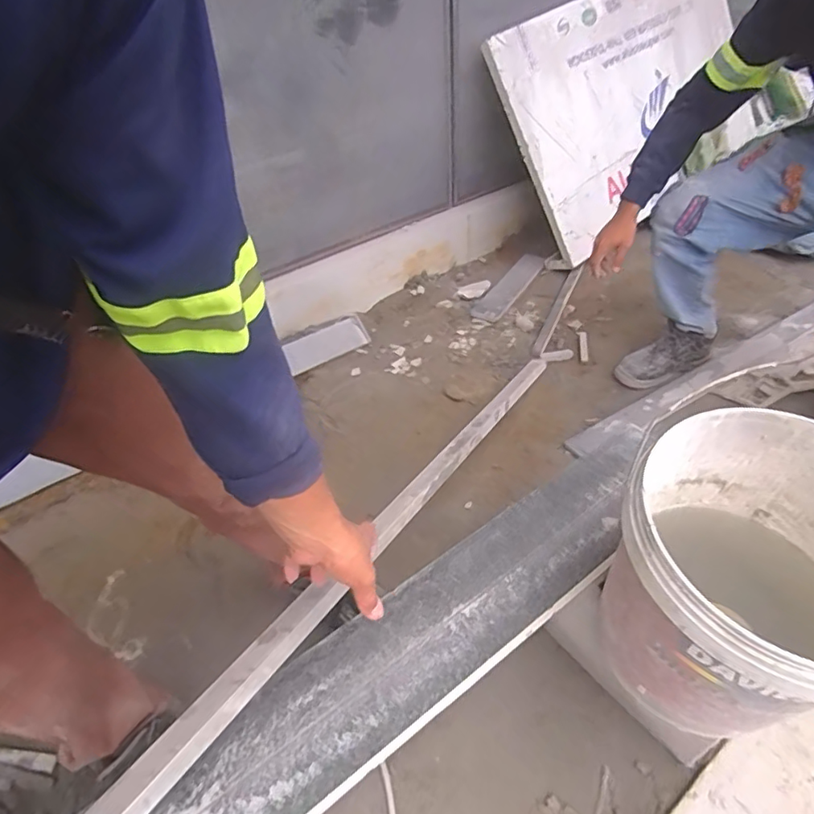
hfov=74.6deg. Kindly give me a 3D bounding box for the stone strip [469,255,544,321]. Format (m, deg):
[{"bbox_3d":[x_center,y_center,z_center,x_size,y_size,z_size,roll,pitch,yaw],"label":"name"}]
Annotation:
[{"bbox_3d":[0.355,-0.414,1.818,0.097,0.028,0.441,21,48,26],"label":"stone strip"}]

